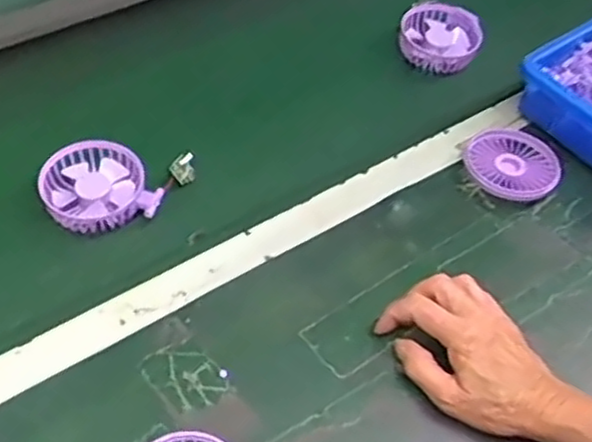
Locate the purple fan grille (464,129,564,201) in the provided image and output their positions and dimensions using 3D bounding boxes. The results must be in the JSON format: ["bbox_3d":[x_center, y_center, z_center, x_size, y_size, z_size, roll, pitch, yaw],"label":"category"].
[{"bbox_3d":[0.209,-0.053,0.708,0.090,0.016,0.086,3,51,-3],"label":"purple fan grille"}]

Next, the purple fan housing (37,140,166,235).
[{"bbox_3d":[-0.177,-0.033,0.660,0.099,0.022,0.091,-11,53,-14],"label":"purple fan housing"}]

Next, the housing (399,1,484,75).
[{"bbox_3d":[0.165,-0.210,0.843,0.090,0.034,0.090,10,51,2],"label":"housing"}]

